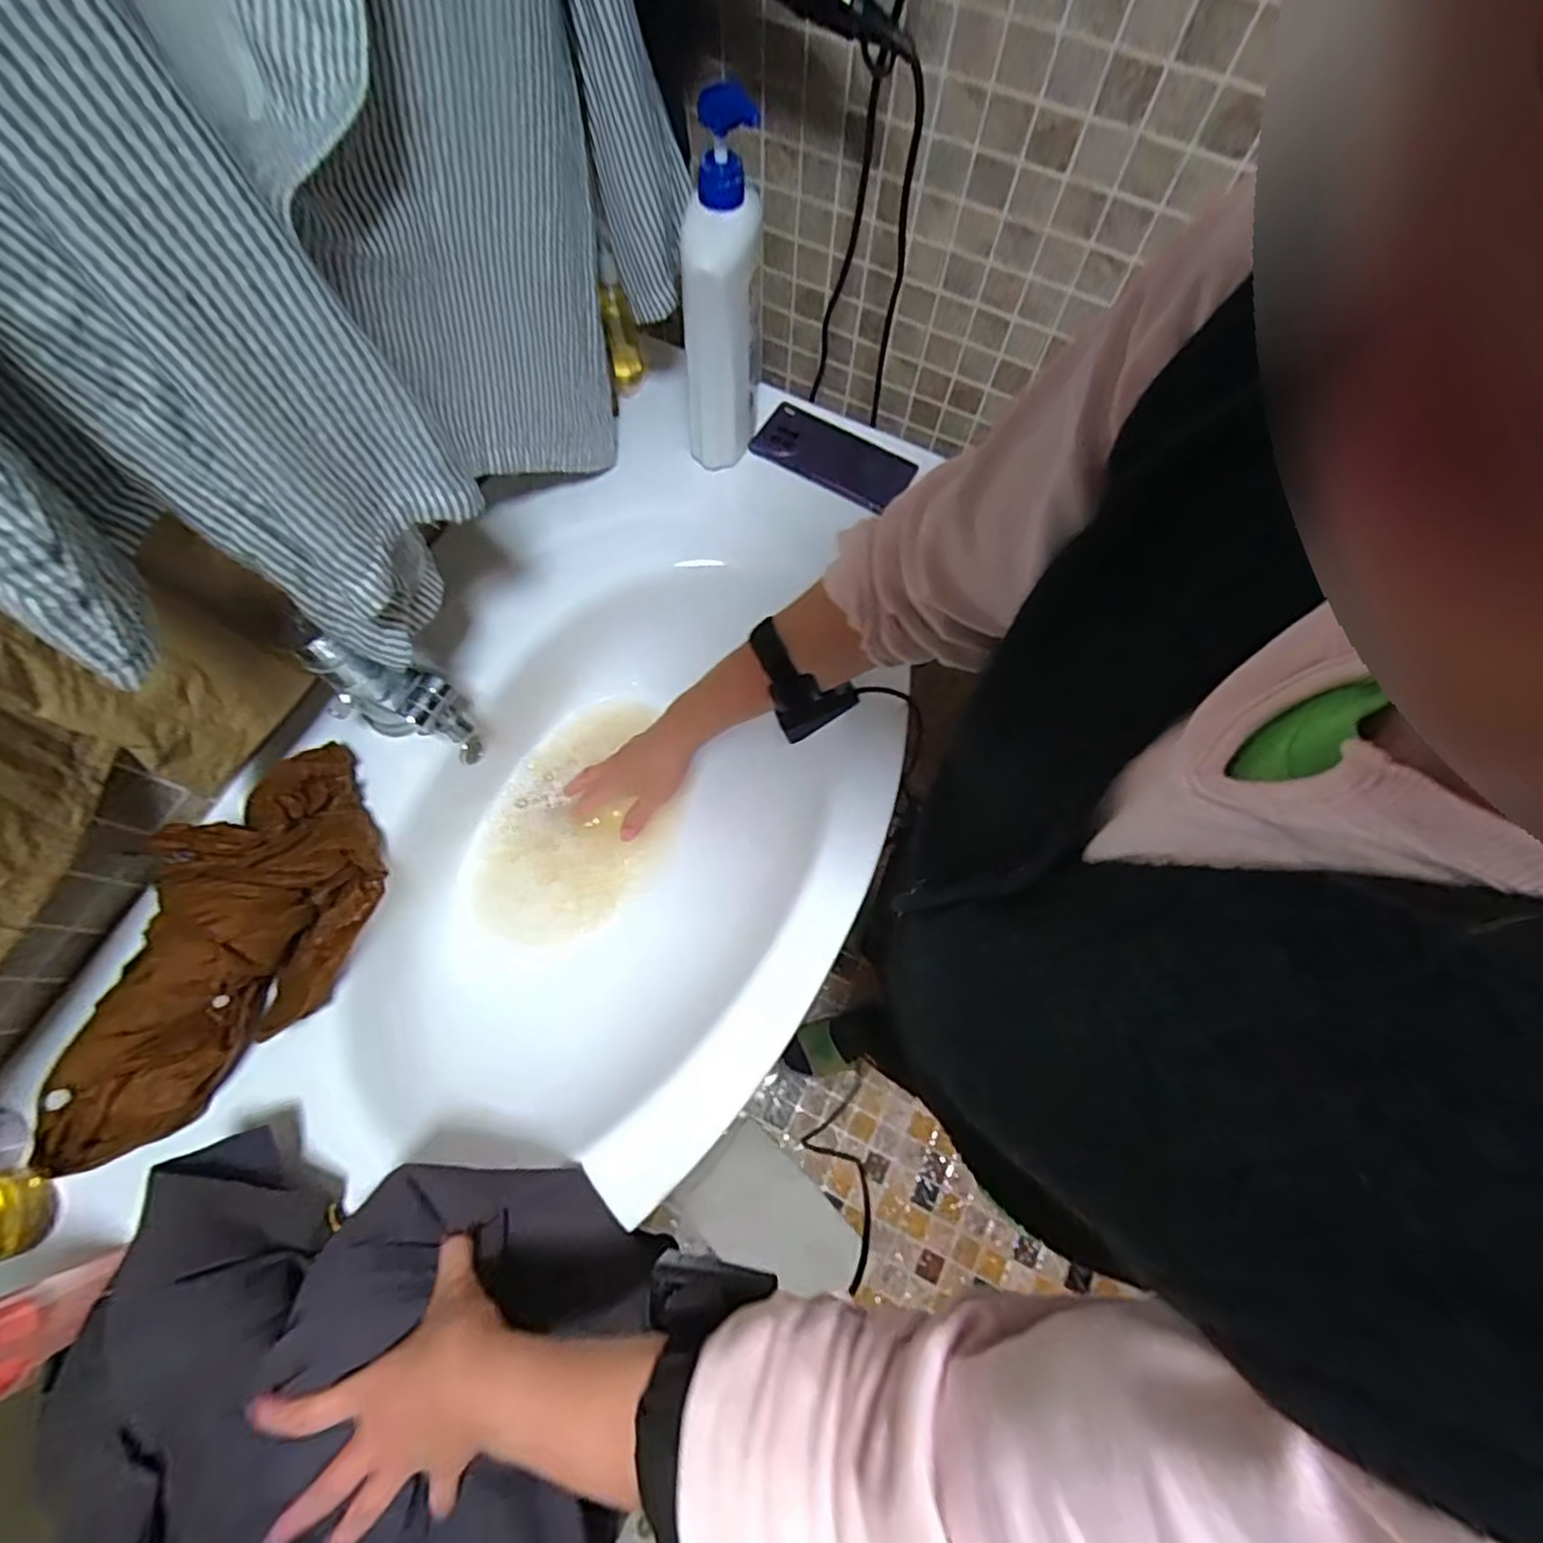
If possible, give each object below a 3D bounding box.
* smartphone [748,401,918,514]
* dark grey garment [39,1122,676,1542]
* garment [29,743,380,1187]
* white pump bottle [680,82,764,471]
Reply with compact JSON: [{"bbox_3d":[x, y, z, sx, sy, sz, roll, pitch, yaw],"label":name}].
[{"bbox_3d":[0.063,-0.333,0.708,0.161,0.007,0.076,27,72,8],"label":"smartphone"},{"bbox_3d":[-0.260,0.410,0.403,0.317,0.141,0.323,10,71,2],"label":"dark grey garment"},{"bbox_3d":[-0.383,0.118,0.488,0.124,0.080,0.310,13,71,3],"label":"garment"},{"bbox_3d":[-0.042,-0.397,0.605,0.056,0.247,0.085,23,72,6],"label":"white pump bottle"}]

